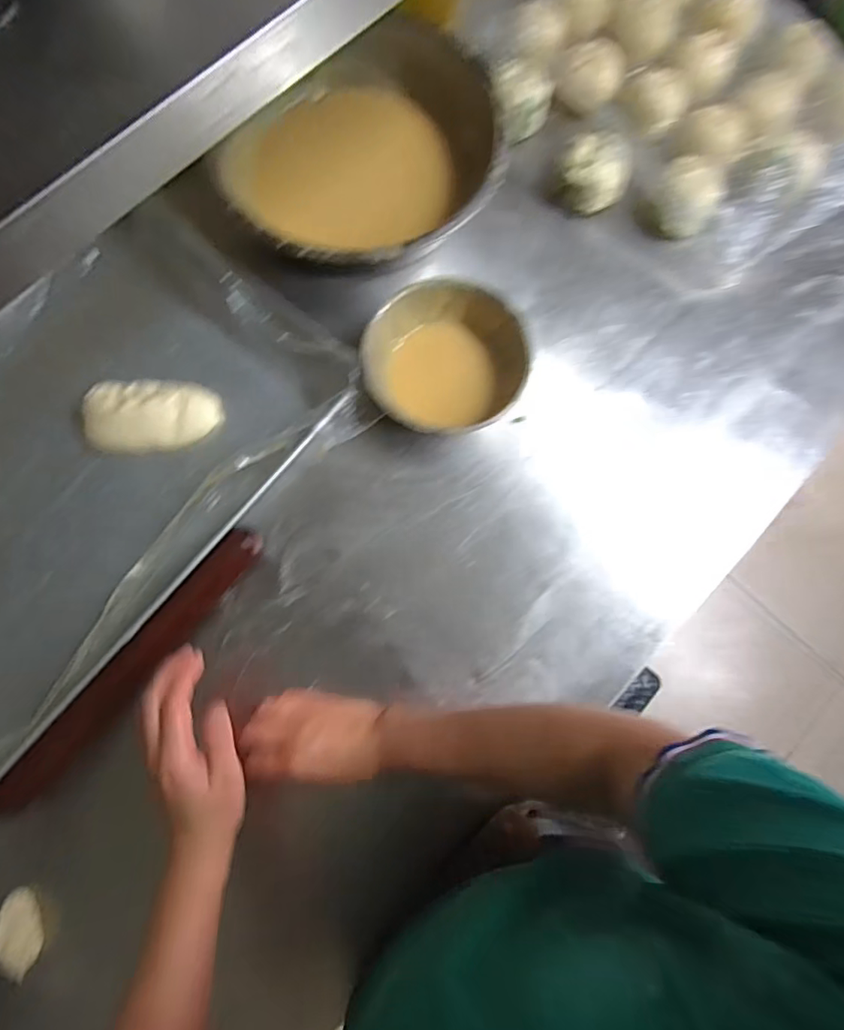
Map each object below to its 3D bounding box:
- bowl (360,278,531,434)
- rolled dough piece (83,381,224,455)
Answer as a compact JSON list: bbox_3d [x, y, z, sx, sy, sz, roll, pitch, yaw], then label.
[{"bbox_3d":[0.025,-0.160,0.548,0.164,0.059,0.152,0,77,-1],"label":"bowl"},{"bbox_3d":[-0.287,-0.107,0.554,0.134,0.027,0.076,-3,77,-2],"label":"rolled dough piece"}]

